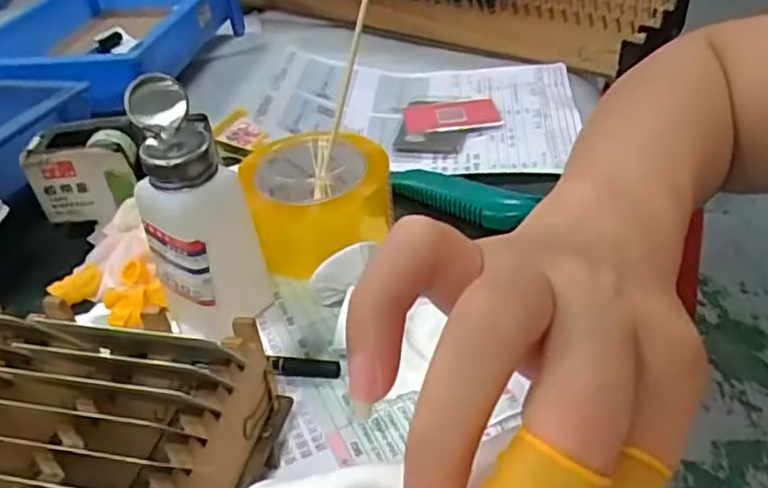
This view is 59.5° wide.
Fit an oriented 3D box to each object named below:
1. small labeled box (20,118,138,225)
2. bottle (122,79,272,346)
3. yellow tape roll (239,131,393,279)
[{"bbox_3d":[-0.225,-0.058,0.521,0.078,0.059,0.052,-4,36,2],"label":"small labeled box"},{"bbox_3d":[-0.114,-0.017,0.404,0.057,0.146,0.059,15,41,26],"label":"bottle"},{"bbox_3d":[-0.052,-0.034,0.493,0.102,0.076,0.102,-4,36,3],"label":"yellow tape roll"}]

